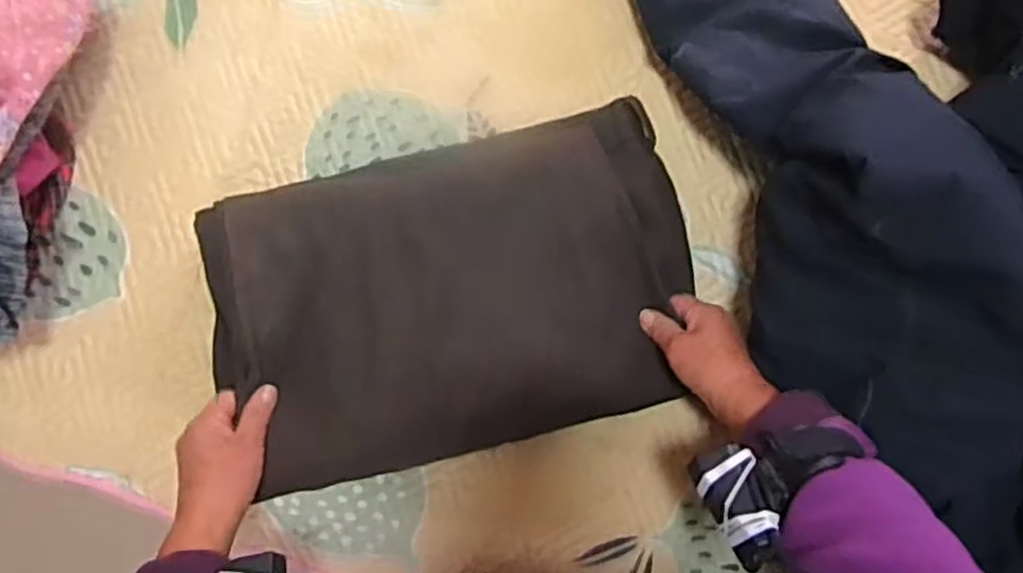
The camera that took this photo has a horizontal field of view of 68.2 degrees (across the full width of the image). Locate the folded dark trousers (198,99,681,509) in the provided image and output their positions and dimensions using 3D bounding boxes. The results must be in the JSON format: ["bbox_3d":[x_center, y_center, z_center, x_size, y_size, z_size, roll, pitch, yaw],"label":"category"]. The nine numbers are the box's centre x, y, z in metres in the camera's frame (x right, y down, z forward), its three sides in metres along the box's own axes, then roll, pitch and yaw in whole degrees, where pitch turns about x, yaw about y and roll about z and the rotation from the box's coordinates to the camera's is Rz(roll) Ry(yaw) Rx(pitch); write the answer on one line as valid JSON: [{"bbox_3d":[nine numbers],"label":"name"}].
[{"bbox_3d":[-0.036,0.012,0.607,0.388,0.066,0.243,-16,85,-3],"label":"folded dark trousers"}]

